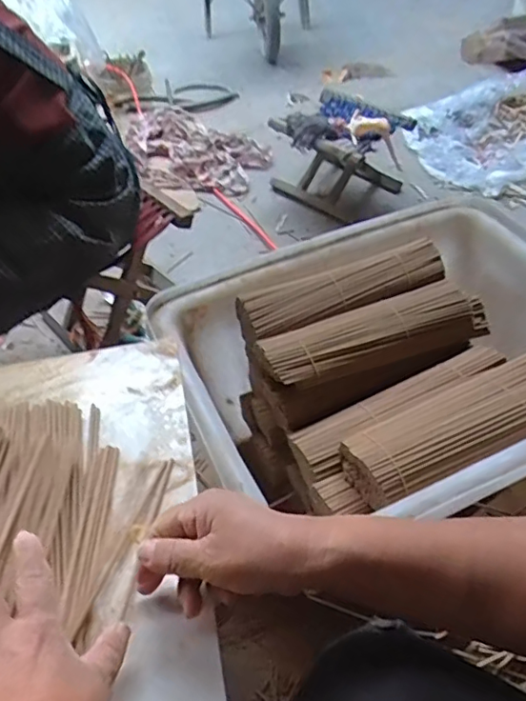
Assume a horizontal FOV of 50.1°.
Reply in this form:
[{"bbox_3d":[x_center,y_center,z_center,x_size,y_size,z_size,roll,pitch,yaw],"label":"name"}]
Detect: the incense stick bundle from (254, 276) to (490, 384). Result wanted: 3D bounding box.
[{"bbox_3d":[0.155,-0.021,0.797,0.325,0.057,0.078,-19,50,-13],"label":"incense stick bundle"}]

